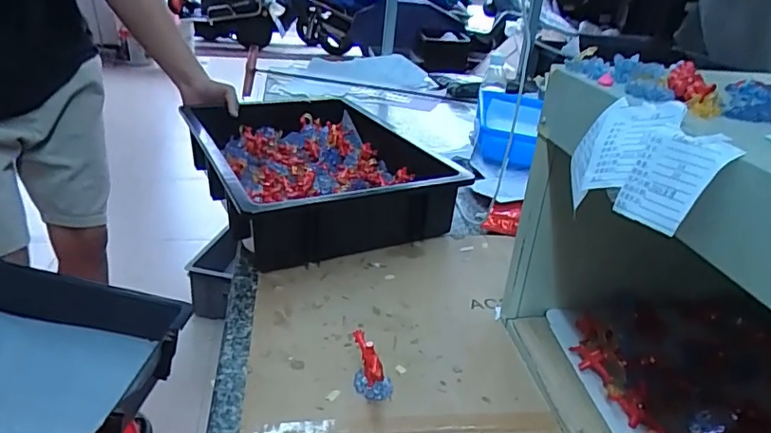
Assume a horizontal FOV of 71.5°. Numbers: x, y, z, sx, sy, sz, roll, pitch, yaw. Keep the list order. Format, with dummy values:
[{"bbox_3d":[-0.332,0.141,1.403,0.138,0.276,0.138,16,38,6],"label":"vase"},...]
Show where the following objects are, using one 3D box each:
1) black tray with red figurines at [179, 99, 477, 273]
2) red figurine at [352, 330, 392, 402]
[{"bbox_3d":[-0.121,-0.086,0.843,0.311,0.093,0.469,-10,30,-26],"label":"black tray with red figurines"},{"bbox_3d":[-0.011,0.131,0.469,0.031,0.051,0.044,-1,27,-10],"label":"red figurine"}]

